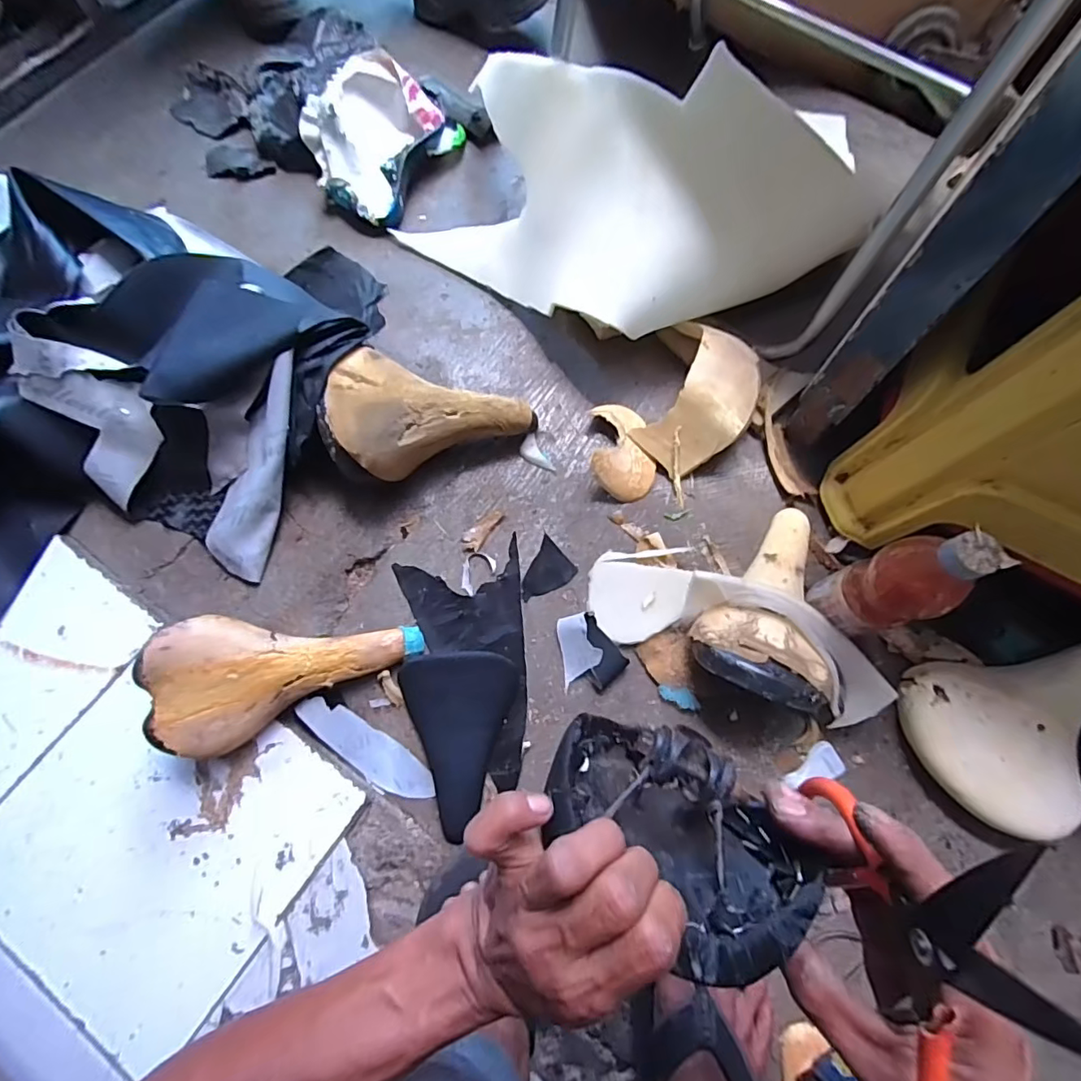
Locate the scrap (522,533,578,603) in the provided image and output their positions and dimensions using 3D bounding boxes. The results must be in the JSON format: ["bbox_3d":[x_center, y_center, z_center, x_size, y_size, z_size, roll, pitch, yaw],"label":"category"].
[{"bbox_3d":[0.002,0.037,0.615,0.068,0.004,0.055,-40,79,-12],"label":"scrap"}]

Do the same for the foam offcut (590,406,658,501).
[{"bbox_3d":[0.101,-0.110,0.636,0.079,0.049,0.119,7,73,0],"label":"foam offcut"}]

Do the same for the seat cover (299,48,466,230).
[{"bbox_3d":[-0.237,-0.573,0.750,0.180,0.077,0.219,30,75,7],"label":"seat cover"}]

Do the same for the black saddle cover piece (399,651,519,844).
[{"bbox_3d":[-0.075,0.194,0.540,0.118,0.038,0.161,-10,74,-5],"label":"black saddle cover piece"}]

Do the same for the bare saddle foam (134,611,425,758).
[{"bbox_3d":[-0.250,0.130,0.544,0.248,0.058,0.121,-8,73,-21],"label":"bare saddle foam"}]

